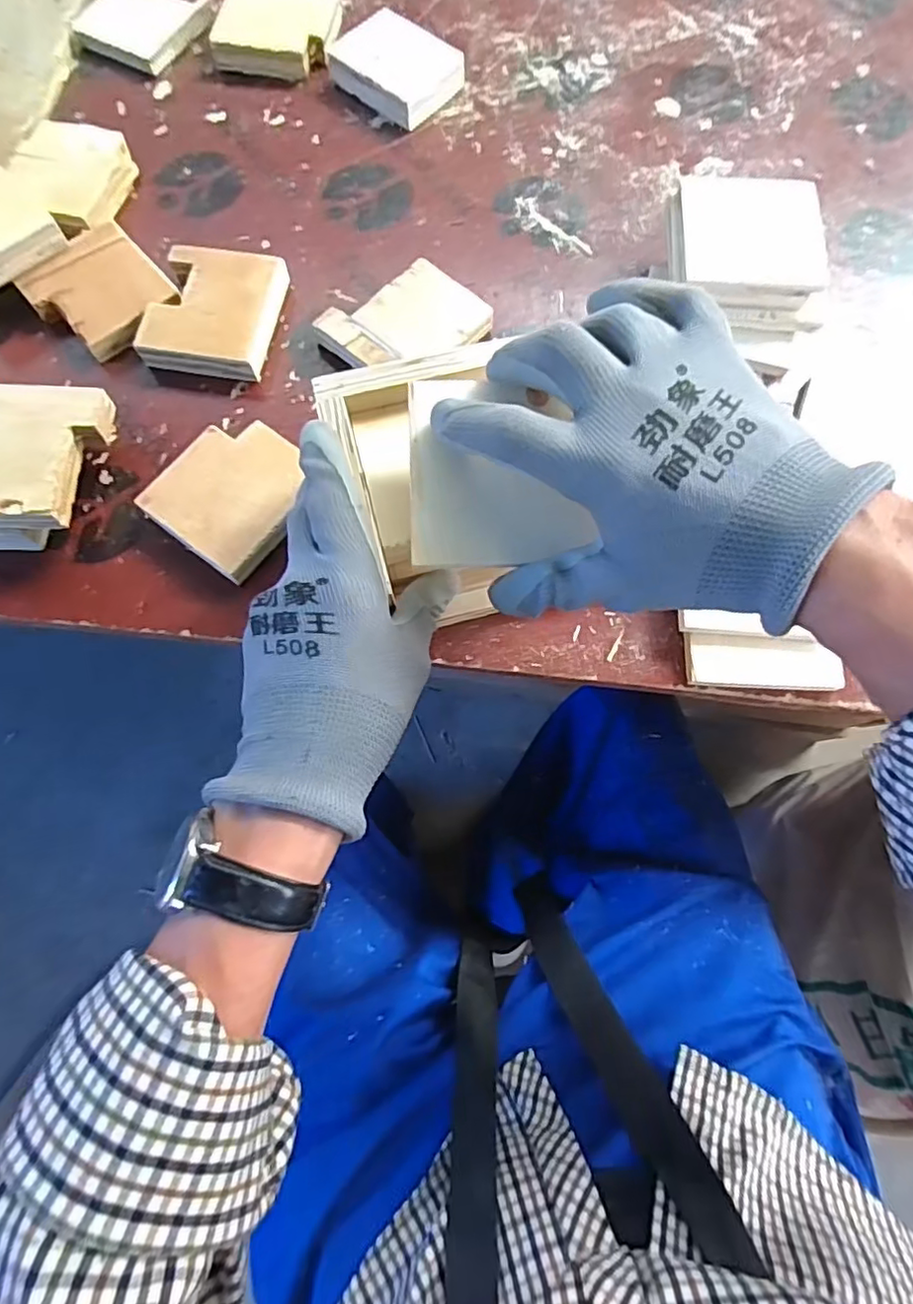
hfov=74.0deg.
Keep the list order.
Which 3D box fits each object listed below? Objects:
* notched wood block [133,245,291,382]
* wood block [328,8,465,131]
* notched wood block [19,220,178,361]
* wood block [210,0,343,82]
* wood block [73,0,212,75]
[{"bbox_3d":[-0.170,-0.237,0.427,0.081,0.022,0.100,11,75,3],"label":"notched wood block"},{"bbox_3d":[-0.046,-0.475,0.493,0.095,0.022,0.069,39,78,9],"label":"wood block"},{"bbox_3d":[-0.255,-0.258,0.438,0.082,0.019,0.094,-43,79,-11],"label":"notched wood block"},{"bbox_3d":[-0.150,-0.524,0.510,0.095,0.019,0.091,7,75,2],"label":"wood block"},{"bbox_3d":[-0.268,-0.537,0.515,0.091,0.014,0.085,30,77,7],"label":"wood block"}]

